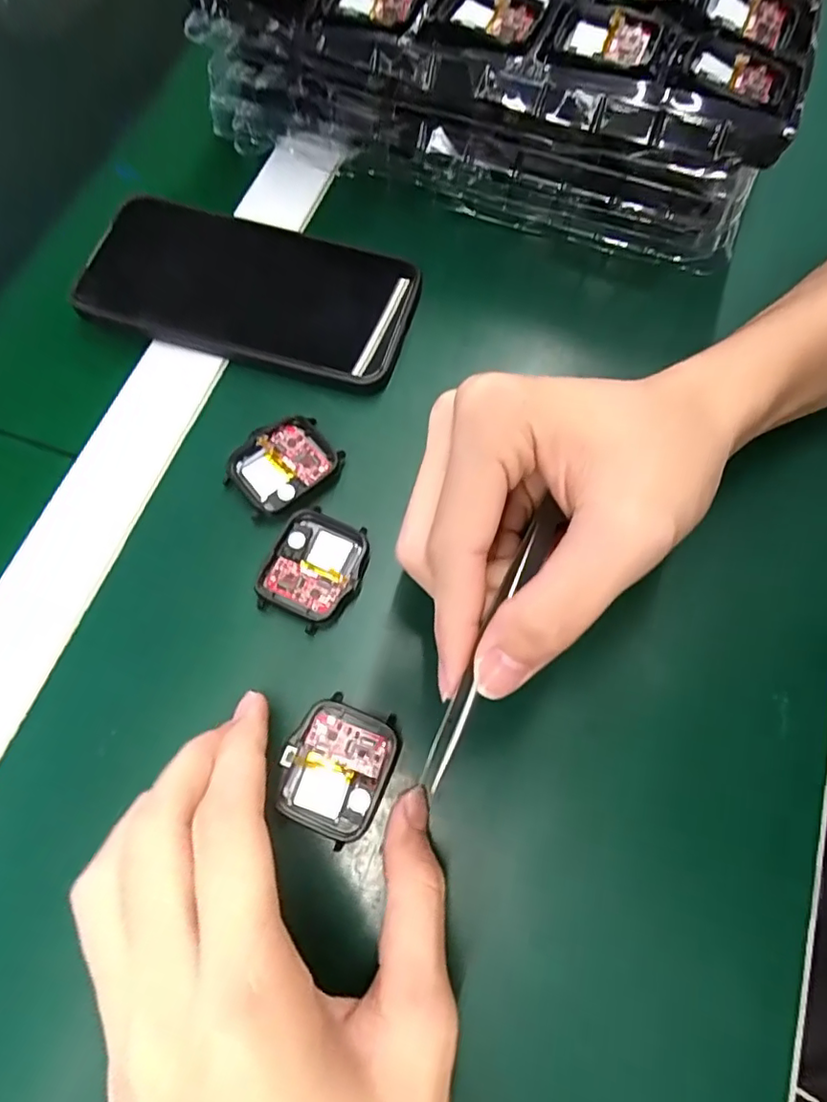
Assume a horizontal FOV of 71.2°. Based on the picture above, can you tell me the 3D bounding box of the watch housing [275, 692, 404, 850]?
[{"bbox_3d":[-0.028,0.080,0.216,0.037,0.014,0.045,21,72,9],"label":"watch housing"}]

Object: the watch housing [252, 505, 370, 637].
[{"bbox_3d":[-0.040,0.007,0.240,0.039,0.006,0.047,23,72,10],"label":"watch housing"}]

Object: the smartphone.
[{"bbox_3d":[-0.081,-0.131,0.282,0.157,0.016,0.075,14,71,7],"label":"smartphone"}]

